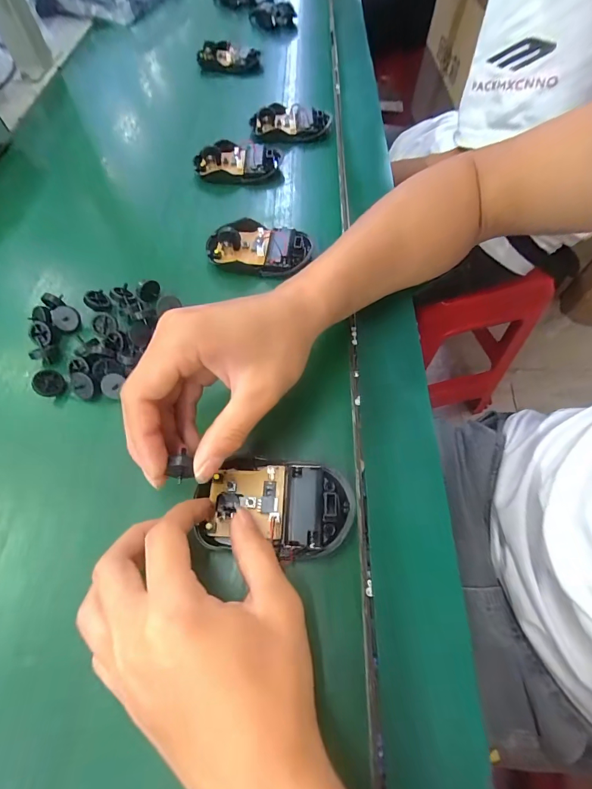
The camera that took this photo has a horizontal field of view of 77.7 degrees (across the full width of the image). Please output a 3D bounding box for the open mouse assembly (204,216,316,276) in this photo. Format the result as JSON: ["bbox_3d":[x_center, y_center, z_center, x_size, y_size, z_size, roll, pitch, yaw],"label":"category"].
[{"bbox_3d":[-0.033,-0.136,0.333,0.092,0.023,0.054,8,62,5],"label":"open mouse assembly"}]

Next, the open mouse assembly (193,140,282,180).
[{"bbox_3d":[-0.065,-0.263,0.408,0.091,0.023,0.063,-12,62,-6],"label":"open mouse assembly"}]

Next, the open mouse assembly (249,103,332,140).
[{"bbox_3d":[-0.007,-0.331,0.446,0.090,0.025,0.058,-9,62,-4],"label":"open mouse assembly"}]

